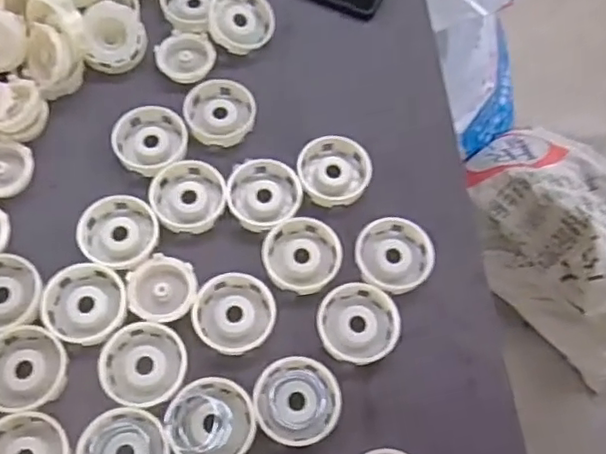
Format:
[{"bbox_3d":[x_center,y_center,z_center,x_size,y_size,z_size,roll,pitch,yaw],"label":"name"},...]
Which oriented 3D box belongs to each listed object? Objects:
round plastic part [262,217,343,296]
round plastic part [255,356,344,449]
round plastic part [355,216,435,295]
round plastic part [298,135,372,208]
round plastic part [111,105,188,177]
[{"bbox_3d":[0.000,0.023,0.512,0.062,0.017,0.059,2,61,-4],"label":"round plastic part"},{"bbox_3d":[-0.004,0.129,0.466,0.061,0.013,0.061,2,61,-4],"label":"round plastic part"},{"bbox_3d":[0.076,0.021,0.519,0.061,0.012,0.060,1,66,-2],"label":"round plastic part"},{"bbox_3d":[0.027,-0.051,0.551,0.060,0.018,0.060,2,61,-4],"label":"round plastic part"},{"bbox_3d":[-0.136,-0.078,0.553,0.061,0.016,0.066,2,61,-4],"label":"round plastic part"}]

